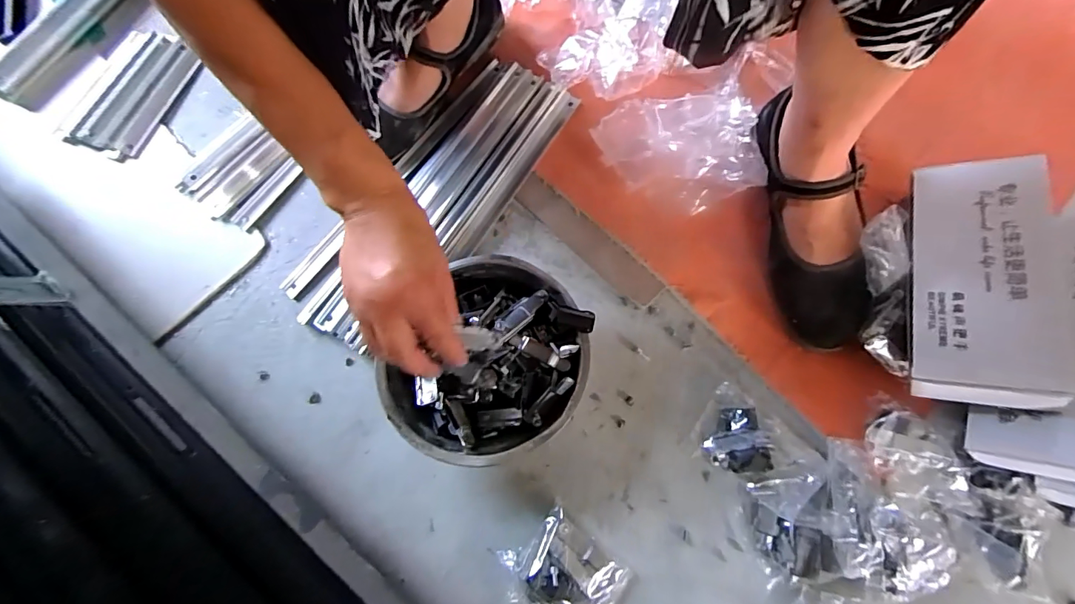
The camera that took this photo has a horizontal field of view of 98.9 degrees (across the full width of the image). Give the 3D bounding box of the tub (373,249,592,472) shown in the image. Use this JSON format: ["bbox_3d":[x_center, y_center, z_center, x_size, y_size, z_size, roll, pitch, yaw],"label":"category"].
[{"bbox_3d":[-0.042,0.055,0.420,0.169,0.065,0.181,33,78,11],"label":"tub"}]

